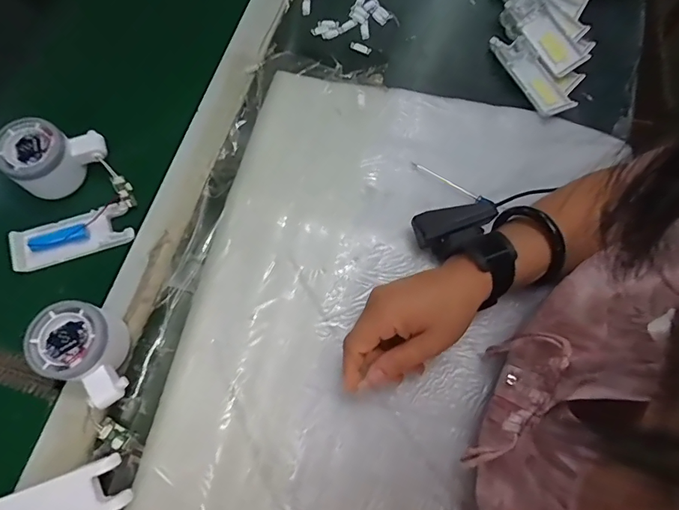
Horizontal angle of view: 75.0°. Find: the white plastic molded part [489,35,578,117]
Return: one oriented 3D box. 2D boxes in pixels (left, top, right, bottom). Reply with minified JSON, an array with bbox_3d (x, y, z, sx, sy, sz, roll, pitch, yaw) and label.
[{"bbox_3d":[0.212,-0.199,0.487,0.045,0.008,0.111,-22,72,-10],"label":"white plastic molded part"}]

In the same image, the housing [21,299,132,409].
[{"bbox_3d":[-0.198,0.078,0.356,0.081,0.051,0.057,32,72,9],"label":"housing"}]

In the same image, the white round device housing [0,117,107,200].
[{"bbox_3d":[-0.266,-0.095,0.413,0.080,0.047,0.057,-38,76,-14],"label":"white round device housing"}]

